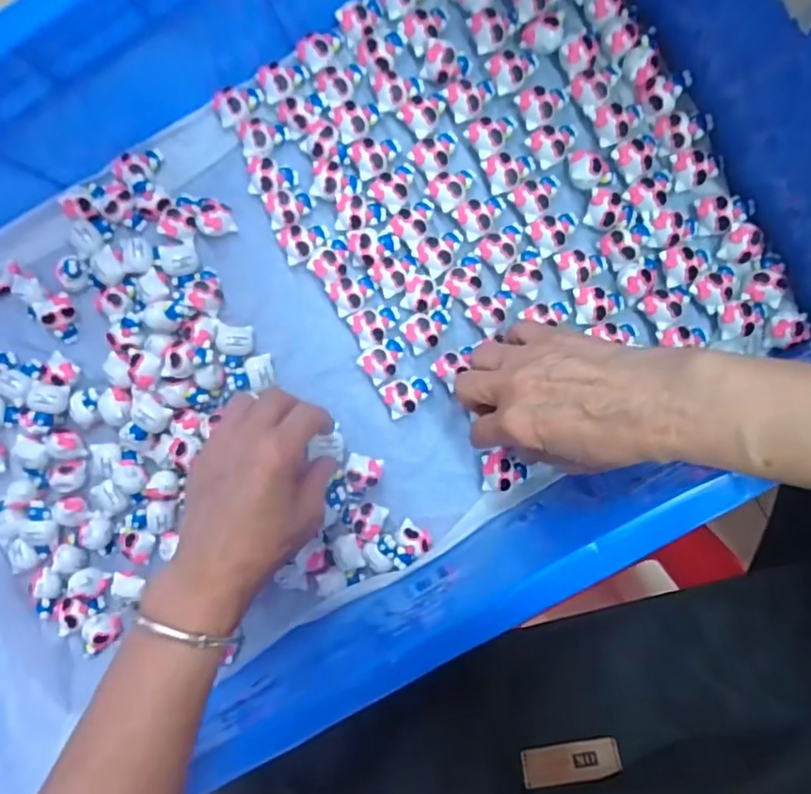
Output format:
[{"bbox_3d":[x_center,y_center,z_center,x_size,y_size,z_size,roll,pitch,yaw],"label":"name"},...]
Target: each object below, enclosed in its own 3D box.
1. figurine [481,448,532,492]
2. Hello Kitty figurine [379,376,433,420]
[{"bbox_3d":[0.072,0.053,0.432,0.034,0.014,0.027,-1,94,4],"label":"figurine"},{"bbox_3d":[0.002,-0.001,0.432,0.033,0.016,0.024,-25,92,5],"label":"Hello Kitty figurine"}]

